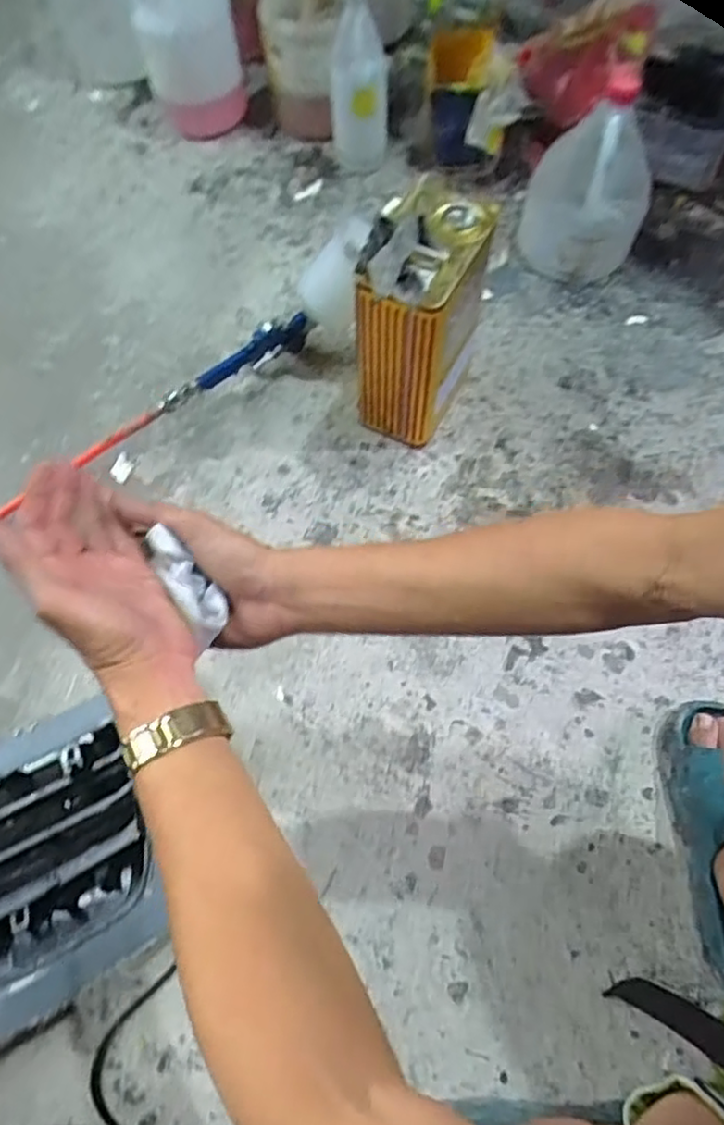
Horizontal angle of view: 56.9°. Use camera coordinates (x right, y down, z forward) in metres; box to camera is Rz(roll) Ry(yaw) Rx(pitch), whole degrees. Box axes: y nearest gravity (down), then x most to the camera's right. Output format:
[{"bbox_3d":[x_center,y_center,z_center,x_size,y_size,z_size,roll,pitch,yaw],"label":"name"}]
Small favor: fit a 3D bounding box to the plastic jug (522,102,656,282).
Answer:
[{"bbox_3d":[0.313,-0.500,0.921,0.145,0.172,0.124,-34,70,-15],"label":"plastic jug"}]

